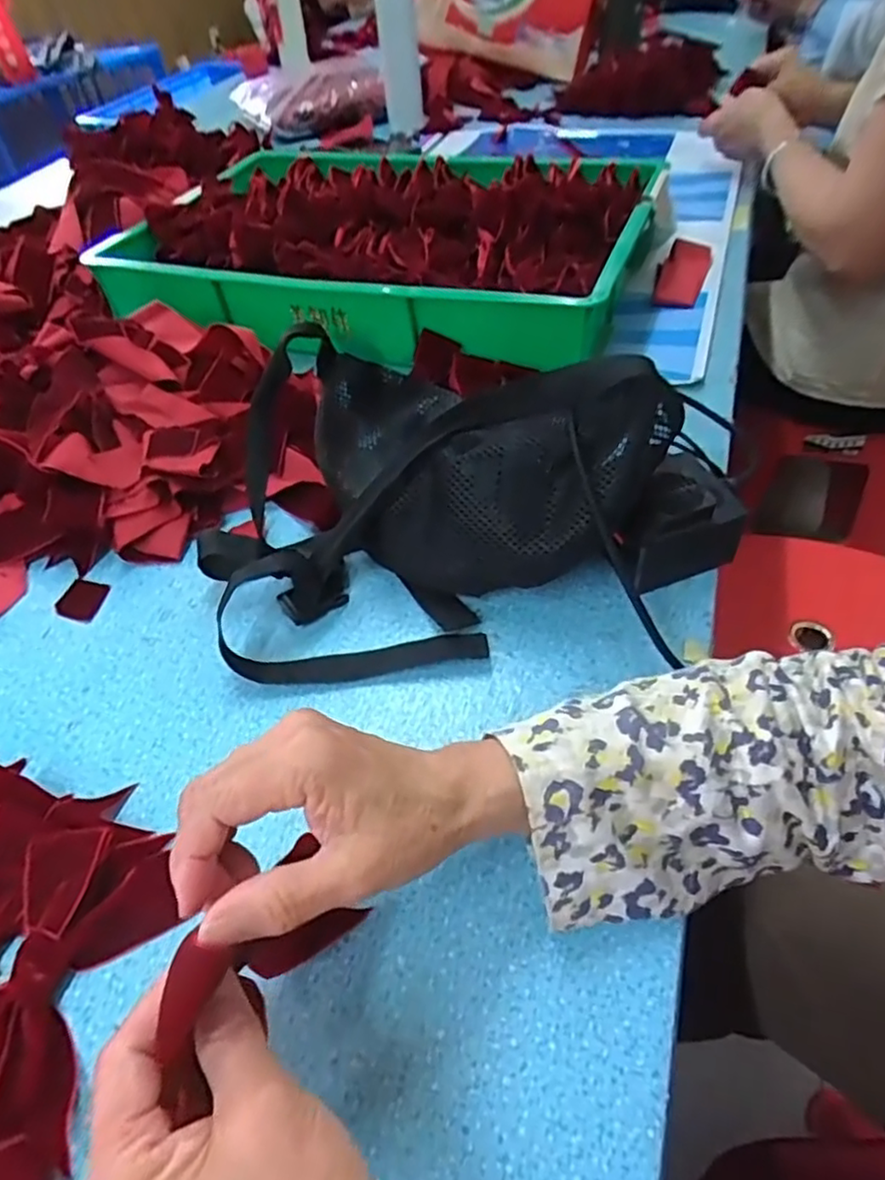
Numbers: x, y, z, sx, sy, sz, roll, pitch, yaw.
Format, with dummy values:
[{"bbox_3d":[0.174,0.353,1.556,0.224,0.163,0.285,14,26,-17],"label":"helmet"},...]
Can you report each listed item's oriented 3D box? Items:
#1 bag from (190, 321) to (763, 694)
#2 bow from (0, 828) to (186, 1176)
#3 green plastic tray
[{"bbox_3d":[0.013,-0.071,0.428,0.342,0.129,0.228,0,48,6],"label":"bag"},{"bbox_3d":[-0.176,0.174,0.307,0.077,0.025,0.123,5,49,11],"label":"bow"},{"bbox_3d":[-0.068,-0.395,0.743,0.556,0.092,0.376,14,51,18],"label":"green plastic tray"}]

